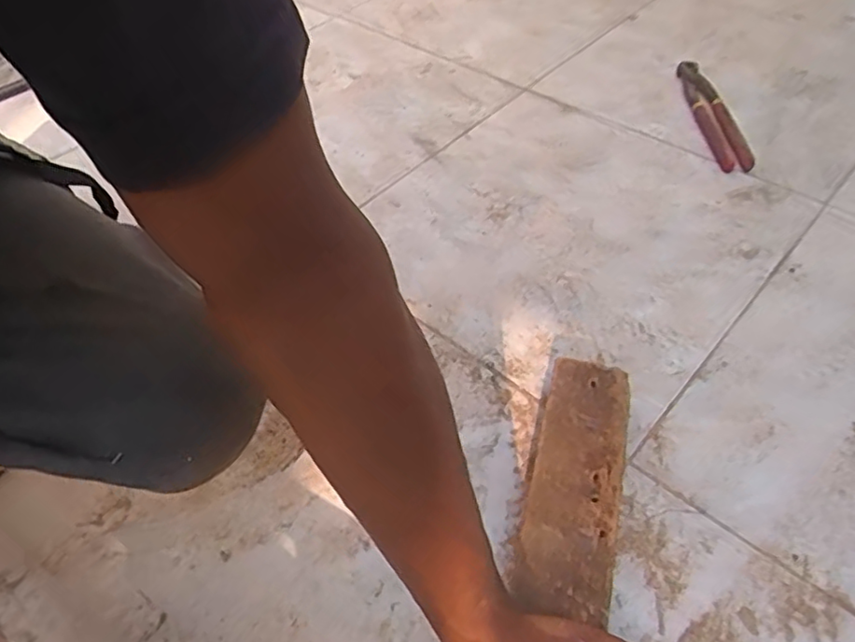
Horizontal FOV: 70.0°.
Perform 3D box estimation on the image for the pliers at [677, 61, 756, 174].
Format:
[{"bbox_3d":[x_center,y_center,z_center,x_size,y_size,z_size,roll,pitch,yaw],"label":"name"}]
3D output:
[{"bbox_3d":[0.358,-0.264,0.768,0.033,0.018,0.221,-2,50,3],"label":"pliers"}]

